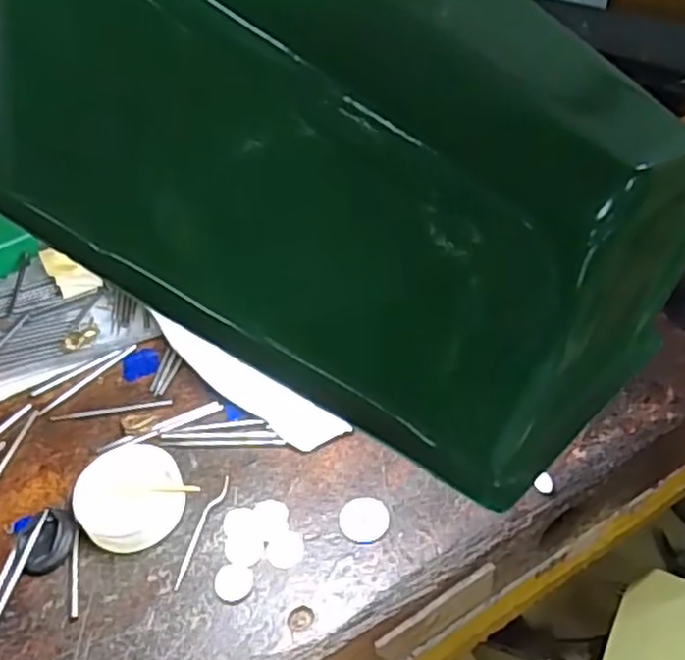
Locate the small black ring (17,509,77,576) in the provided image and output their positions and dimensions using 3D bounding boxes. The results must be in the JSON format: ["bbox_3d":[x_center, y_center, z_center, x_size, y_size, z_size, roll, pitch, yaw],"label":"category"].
[{"bbox_3d":[-0.091,0.064,0.221,0.018,0.009,0.016,-35,52,-27],"label":"small black ring"}]

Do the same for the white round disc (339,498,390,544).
[{"bbox_3d":[0.007,0.058,0.224,0.015,0.004,0.014,-2,45,2],"label":"white round disc"}]

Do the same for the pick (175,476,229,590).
[{"bbox_3d":[-0.044,0.061,0.225,0.004,0.004,0.039,12,47,16],"label":"pick"}]

